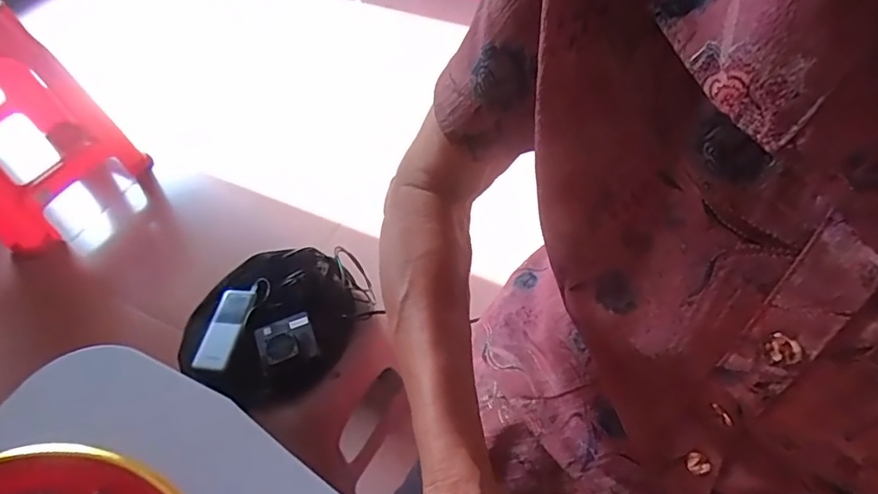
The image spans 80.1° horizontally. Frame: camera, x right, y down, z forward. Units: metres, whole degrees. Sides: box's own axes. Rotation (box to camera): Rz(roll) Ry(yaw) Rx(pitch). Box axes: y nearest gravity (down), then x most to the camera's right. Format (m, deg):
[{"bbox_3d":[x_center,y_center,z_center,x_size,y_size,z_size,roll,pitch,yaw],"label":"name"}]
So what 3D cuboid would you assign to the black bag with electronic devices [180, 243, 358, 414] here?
[{"bbox_3d":[-0.254,0.105,0.772,0.260,0.067,0.237,-37,60,-23],"label":"black bag with electronic devices"}]

